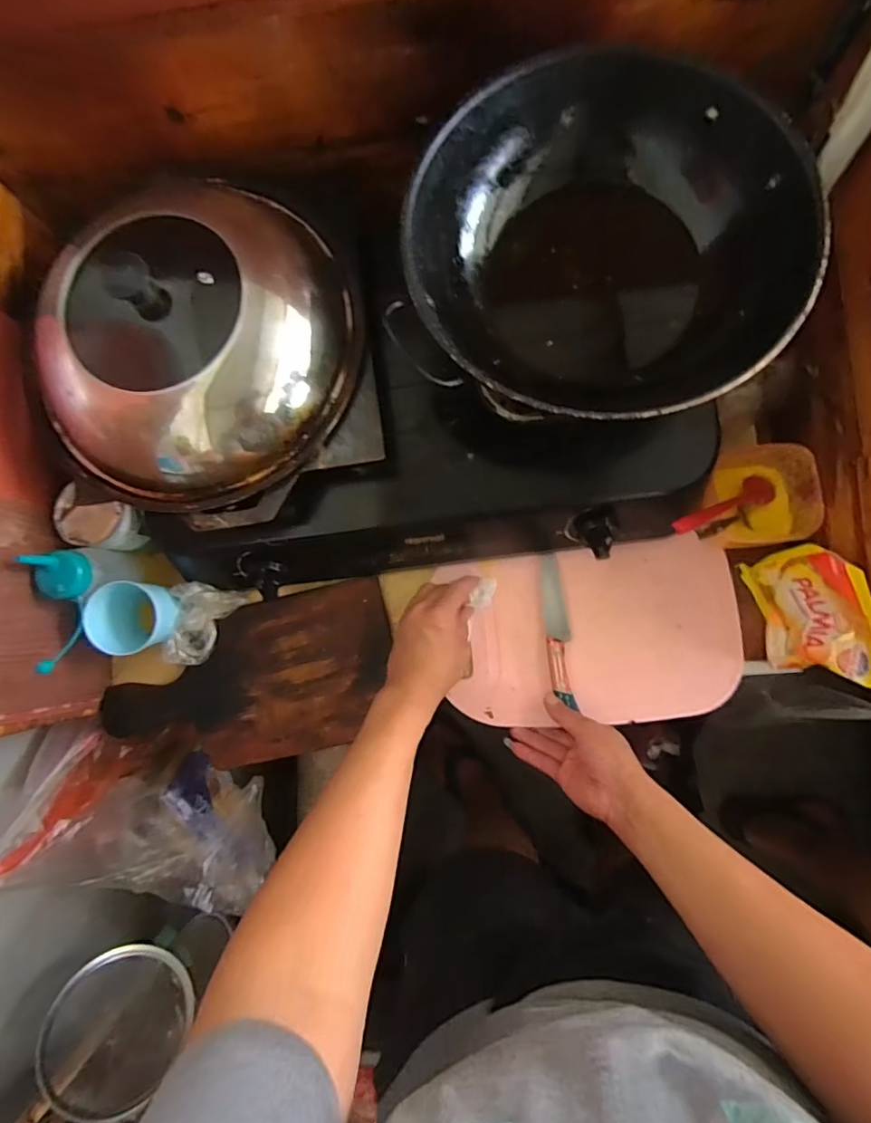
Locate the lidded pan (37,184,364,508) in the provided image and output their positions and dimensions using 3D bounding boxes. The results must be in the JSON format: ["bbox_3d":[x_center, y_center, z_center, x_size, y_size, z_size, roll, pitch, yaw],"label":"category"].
[{"bbox_3d":[-0.217,-0.196,0.469,0.282,0.125,0.304,44,90,8],"label":"lidded pan"}]

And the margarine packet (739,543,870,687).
[{"bbox_3d":[0.362,0.054,0.506,0.027,0.131,0.131,-14,84,-8],"label":"margarine packet"}]

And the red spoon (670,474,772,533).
[{"bbox_3d":[0.293,-0.057,0.521,0.182,0.019,0.031,-19,80,-36],"label":"red spoon"}]

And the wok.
[{"bbox_3d":[0.136,-0.261,0.445,0.299,0.110,0.297,13,86,7],"label":"wok"}]

